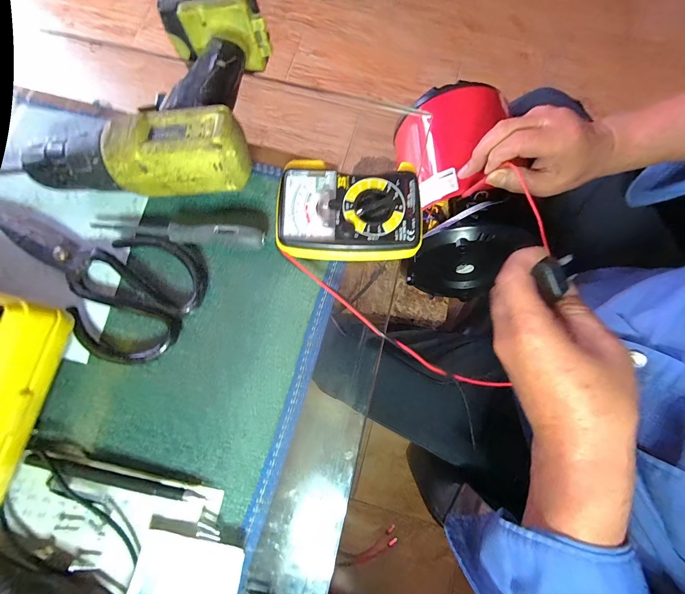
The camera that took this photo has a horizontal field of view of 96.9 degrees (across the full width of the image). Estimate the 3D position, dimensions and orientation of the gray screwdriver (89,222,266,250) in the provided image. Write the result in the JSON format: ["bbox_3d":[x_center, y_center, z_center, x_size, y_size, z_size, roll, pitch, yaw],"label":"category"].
[{"bbox_3d":[-0.135,-0.053,0.248,0.143,0.017,0.014,5,78,0],"label":"gray screwdriver"}]

